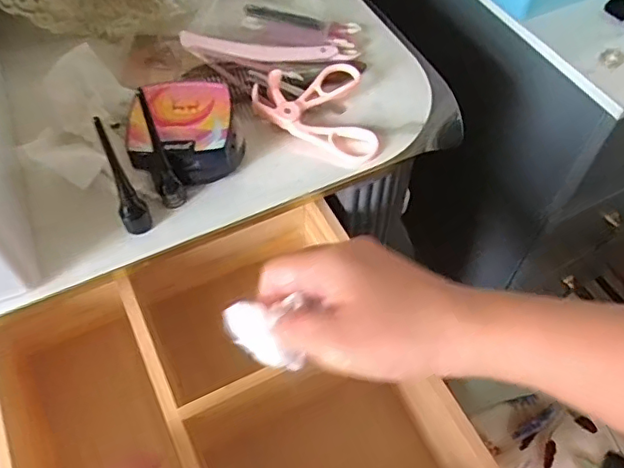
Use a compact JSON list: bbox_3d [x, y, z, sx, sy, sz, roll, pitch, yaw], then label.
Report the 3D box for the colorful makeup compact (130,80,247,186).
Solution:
[{"bbox_3d":[-0.087,-0.069,0.388,0.070,0.033,0.068,-14,56,-9],"label":"colorful makeup compact"}]

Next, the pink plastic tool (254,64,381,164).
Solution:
[{"bbox_3d":[0.001,-0.088,0.411,0.081,0.031,0.078,-9,55,-7],"label":"pink plastic tool"}]

